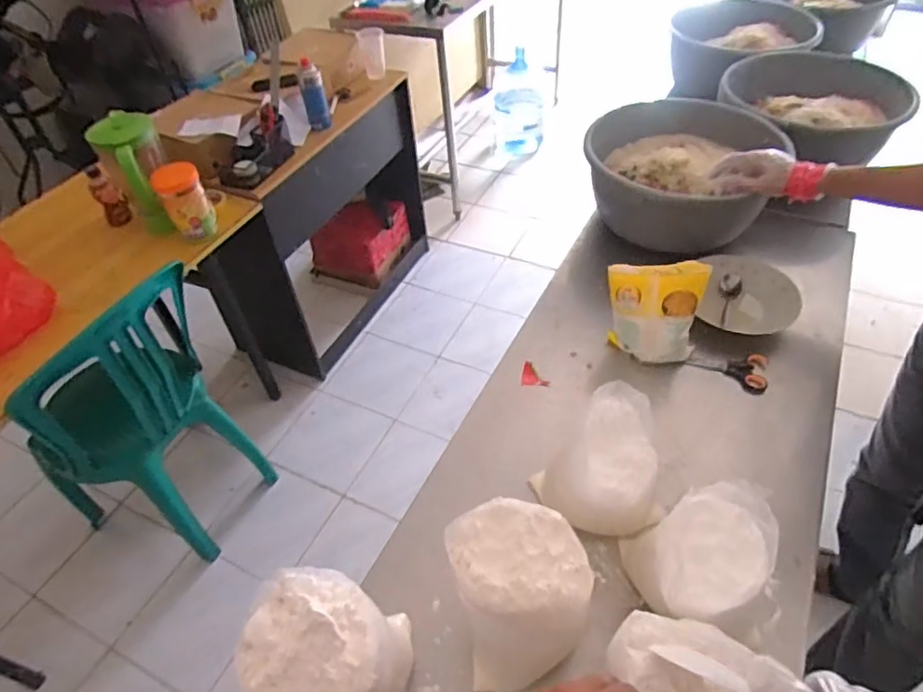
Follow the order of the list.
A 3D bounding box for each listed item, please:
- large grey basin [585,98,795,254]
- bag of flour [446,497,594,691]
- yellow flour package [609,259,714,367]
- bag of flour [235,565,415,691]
[{"bbox_3d":[0.431,-0.352,1.178,0.353,0.165,0.326,-2,47,3],"label":"large grey basin"},{"bbox_3d":[0.061,0.266,0.627,0.127,0.187,0.128,-11,47,-6],"label":"bag of flour"},{"bbox_3d":[0.302,-0.051,0.931,0.145,0.151,0.084,11,49,14],"label":"yellow flour package"},{"bbox_3d":[-0.122,0.313,0.575,0.139,0.218,0.130,-15,48,-9],"label":"bag of flour"}]

